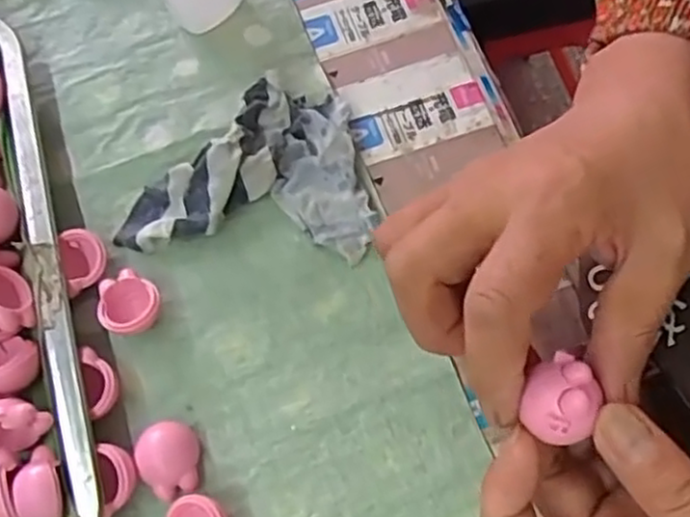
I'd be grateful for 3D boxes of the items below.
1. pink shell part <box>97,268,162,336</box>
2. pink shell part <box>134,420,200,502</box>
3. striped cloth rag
[{"bbox_3d":[-0.104,0.022,0.346,0.029,0.019,0.031,0,70,1],"label":"pink shell part"},{"bbox_3d":[-0.079,0.091,0.325,0.026,0.013,0.033,-24,71,-7],"label":"pink shell part"},{"bbox_3d":[-0.048,-0.049,0.365,0.123,0.029,0.089,3,70,3],"label":"striped cloth rag"}]

